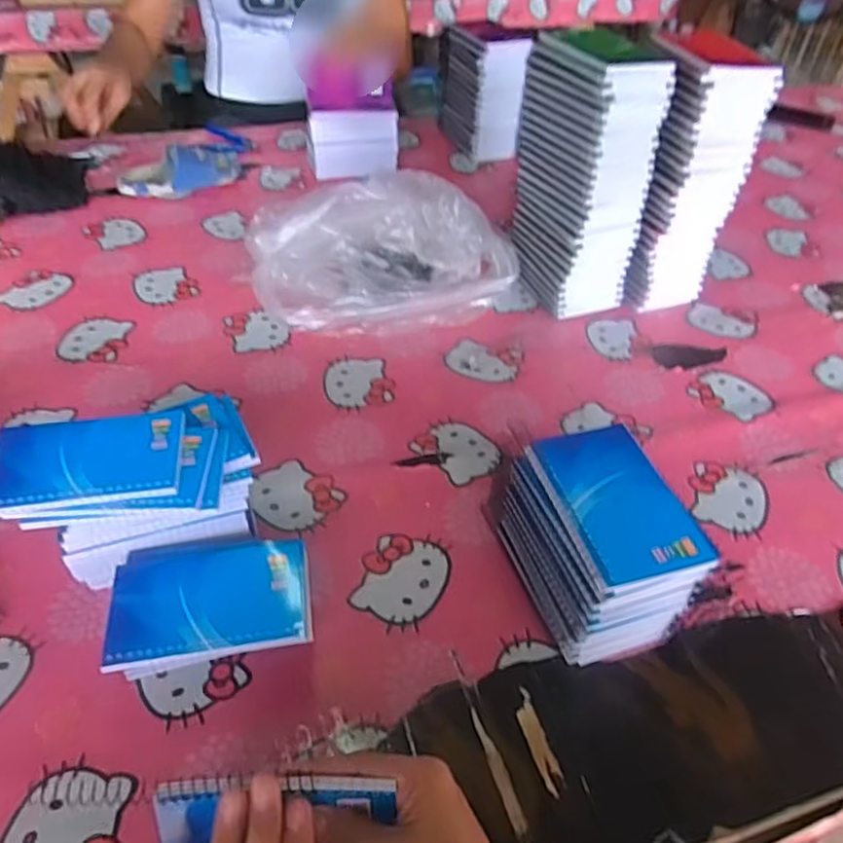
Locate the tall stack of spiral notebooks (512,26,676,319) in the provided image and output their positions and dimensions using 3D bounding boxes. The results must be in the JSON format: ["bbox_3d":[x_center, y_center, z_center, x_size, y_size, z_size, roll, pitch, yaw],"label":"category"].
[{"bbox_3d":[0.186,-0.281,0.798,0.108,0.278,0.153,-11,46,-16],"label":"tall stack of spiral notebooks"}]

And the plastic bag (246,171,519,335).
[{"bbox_3d":[-0.043,-0.202,0.798,0.300,0.120,0.183,-15,47,-20],"label":"plastic bag"}]

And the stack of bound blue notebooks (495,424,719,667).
[{"bbox_3d":[0.129,0.092,0.508,0.089,0.119,0.135,-12,46,-17],"label":"stack of bound blue notebooks"}]

